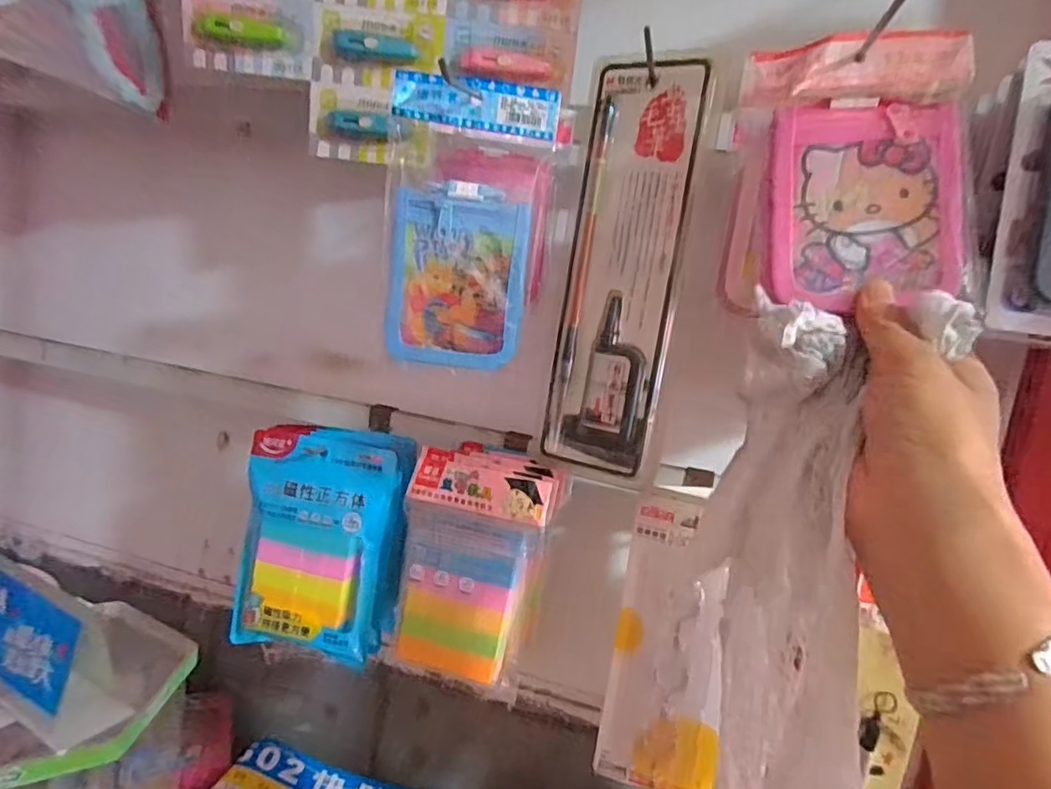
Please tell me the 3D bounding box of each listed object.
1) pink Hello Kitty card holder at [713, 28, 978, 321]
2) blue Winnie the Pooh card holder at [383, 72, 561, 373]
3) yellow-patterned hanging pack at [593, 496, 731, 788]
[{"bbox_3d":[0.166,-0.117,0.299,0.113,0.146,0.013,2,-7,15],"label":"pink Hello Kitty card holder"},{"bbox_3d":[-0.037,-0.108,0.373,0.099,0.173,0.014,7,8,-4],"label":"blue Winnie the Pooh card holder"},{"bbox_3d":[0.110,0.194,0.439,0.084,0.218,0.010,10,3,20],"label":"yellow-patterned hanging pack"}]

